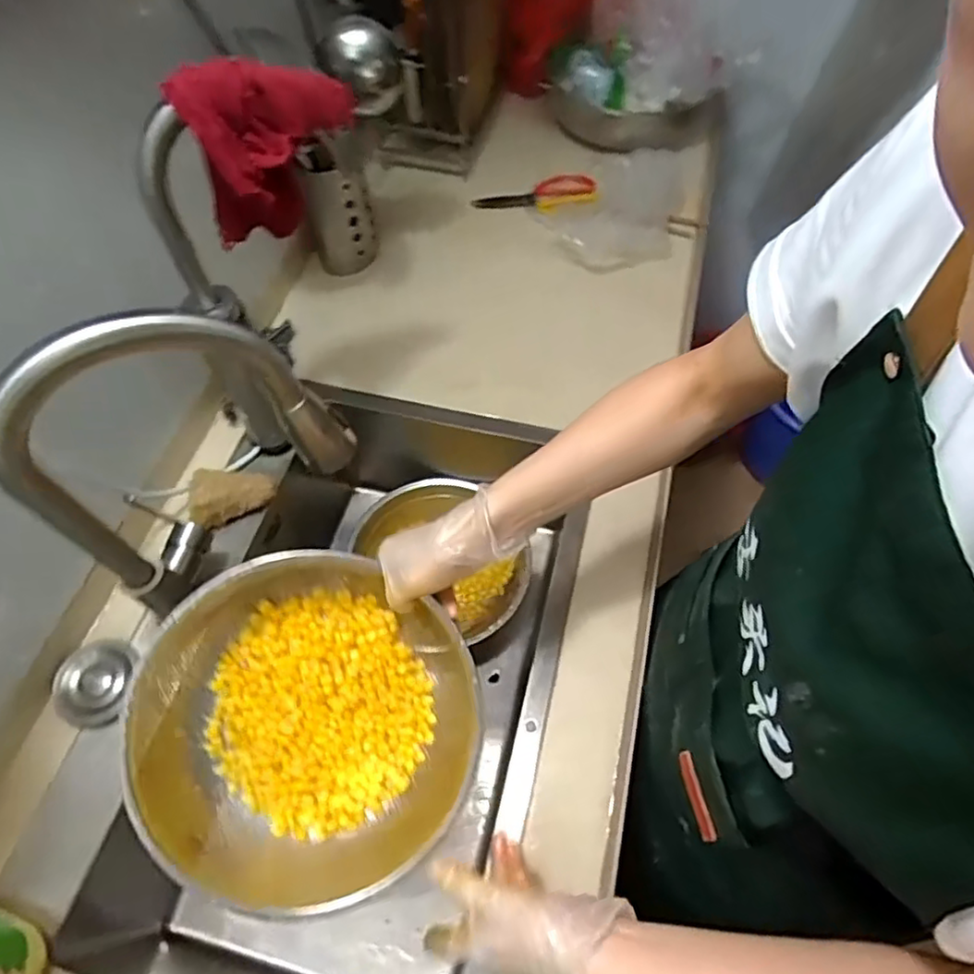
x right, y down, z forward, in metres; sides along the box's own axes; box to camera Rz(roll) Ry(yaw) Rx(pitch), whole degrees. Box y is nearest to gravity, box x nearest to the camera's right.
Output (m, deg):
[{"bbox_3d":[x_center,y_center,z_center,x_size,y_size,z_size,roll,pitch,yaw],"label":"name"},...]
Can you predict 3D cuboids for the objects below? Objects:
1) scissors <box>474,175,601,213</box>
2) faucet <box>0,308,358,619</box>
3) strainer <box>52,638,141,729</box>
[{"bbox_3d":[0.077,-0.483,1.044,0.193,0.022,0.101,-2,59,1],"label":"scissors"},{"bbox_3d":[-0.249,-0.029,0.547,0.247,0.320,0.075,-29,62,-15],"label":"faucet"},{"bbox_3d":[-0.397,0.199,0.654,0.022,0.073,0.085,-33,57,34],"label":"strainer"}]

